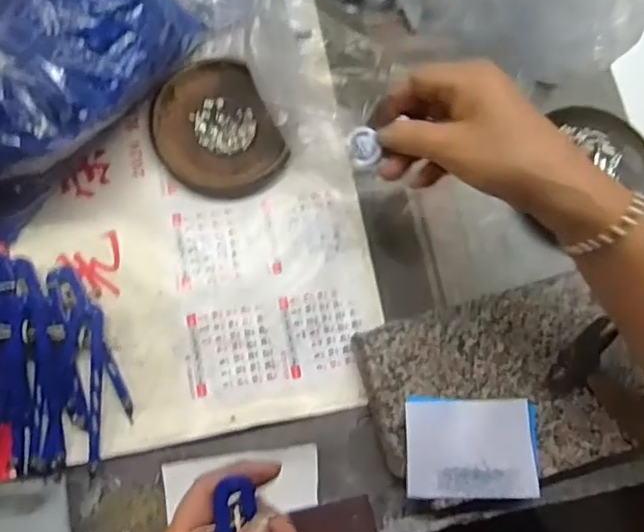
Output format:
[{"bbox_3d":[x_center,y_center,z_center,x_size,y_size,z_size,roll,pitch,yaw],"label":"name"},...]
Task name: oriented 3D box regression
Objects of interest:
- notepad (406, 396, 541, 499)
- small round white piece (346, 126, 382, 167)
[{"bbox_3d":[0.105,0.125,0.406,0.094,0.016,0.065,2,76,-1],"label":"notepad"},{"bbox_3d":[0.027,-0.078,0.384,0.021,0.004,0.025,-6,94,29],"label":"small round white piece"}]

